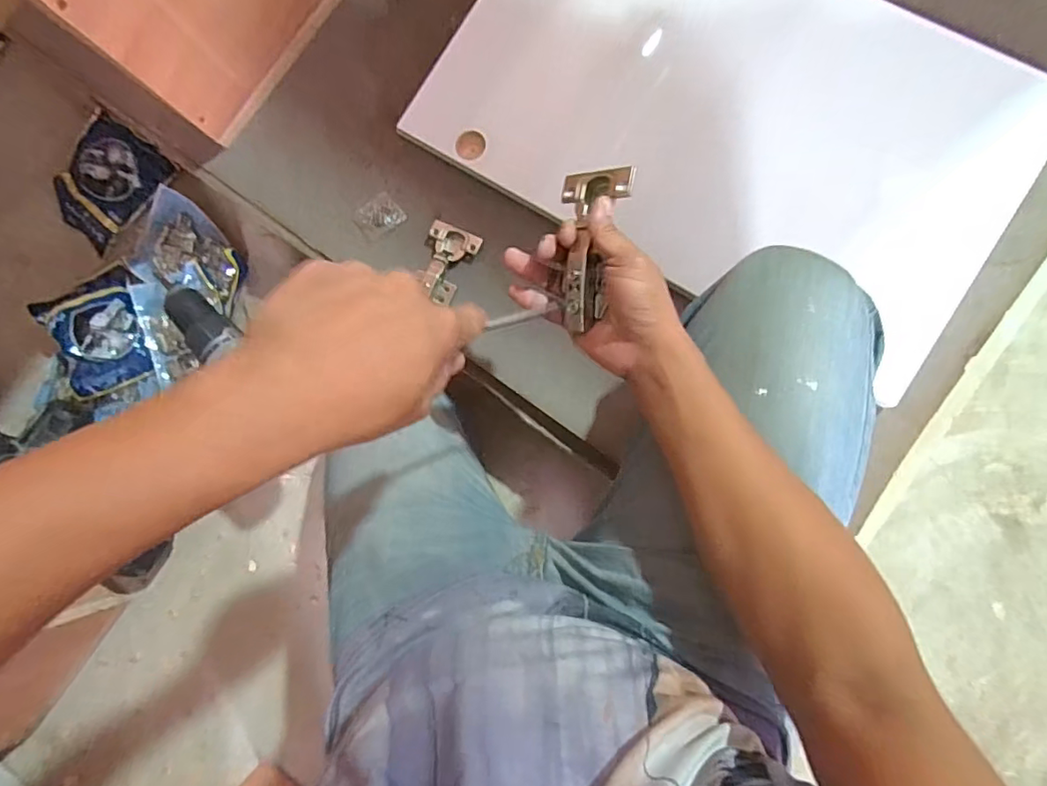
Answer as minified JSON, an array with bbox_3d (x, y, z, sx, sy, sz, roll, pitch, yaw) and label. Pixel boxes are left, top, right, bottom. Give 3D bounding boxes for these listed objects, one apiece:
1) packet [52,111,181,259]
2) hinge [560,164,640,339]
[{"bbox_3d":[-0.590,-0.297,0.786,0.134,0.029,0.162,41,90,9],"label":"packet"},{"bbox_3d":[0.049,-0.107,0.417,0.051,0.031,0.120,8,91,8],"label":"hinge"}]

